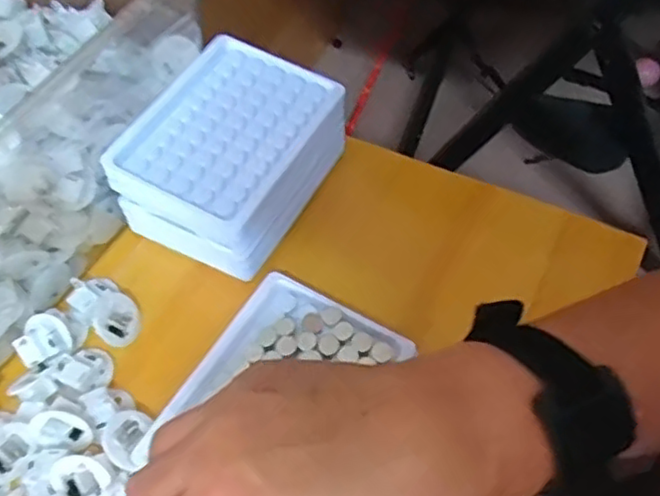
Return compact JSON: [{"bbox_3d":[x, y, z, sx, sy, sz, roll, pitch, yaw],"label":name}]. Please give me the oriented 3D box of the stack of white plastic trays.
[{"bbox_3d":[-0.057,-0.060,0.427,0.110,0.059,0.132,23,62,15],"label":"stack of white plastic trays"}]

